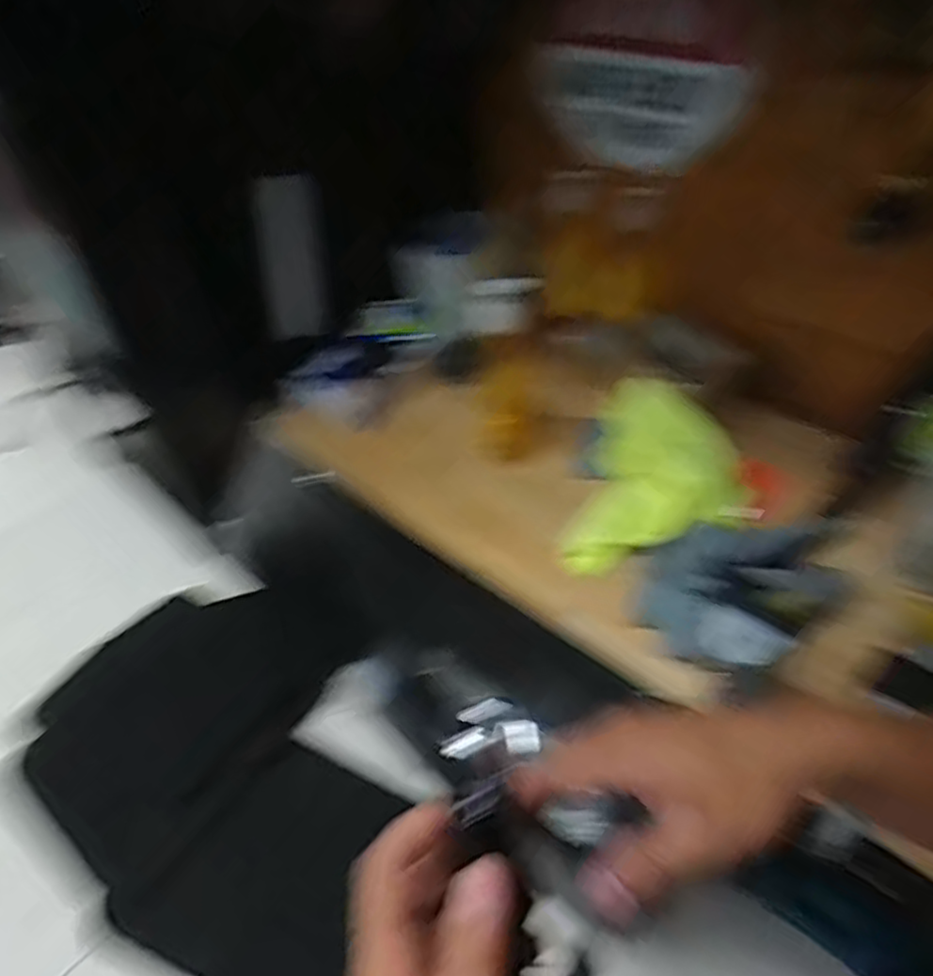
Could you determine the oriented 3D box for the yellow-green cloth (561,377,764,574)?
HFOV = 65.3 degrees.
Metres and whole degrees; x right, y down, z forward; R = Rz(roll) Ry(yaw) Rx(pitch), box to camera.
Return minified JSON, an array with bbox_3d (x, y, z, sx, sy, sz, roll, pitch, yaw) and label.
[{"bbox_3d":[0.233,-0.010,0.859,0.190,0.085,0.265,10,46,16],"label":"yellow-green cloth"}]

